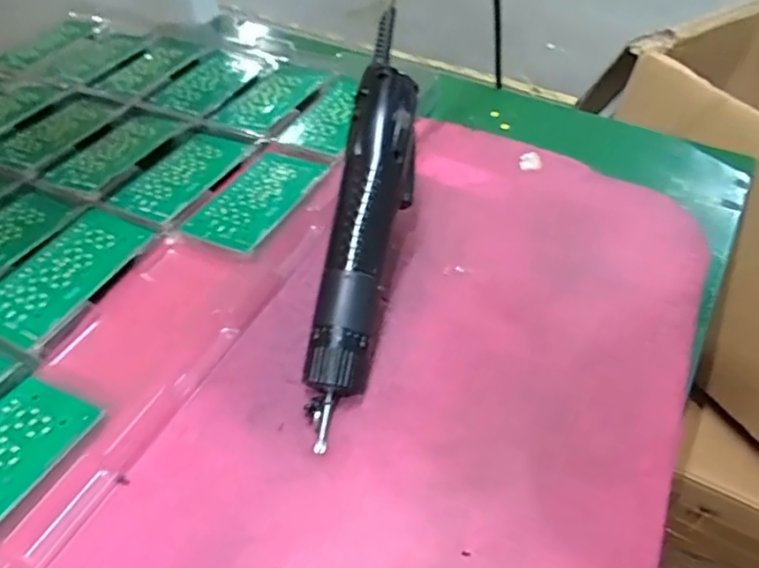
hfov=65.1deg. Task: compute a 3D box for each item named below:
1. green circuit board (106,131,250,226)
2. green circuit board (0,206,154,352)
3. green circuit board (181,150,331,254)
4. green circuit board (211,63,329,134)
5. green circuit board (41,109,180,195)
[{"bbox_3d":[-0.149,-0.084,0.450,0.064,0.004,0.105,17,49,19],"label":"green circuit board"},{"bbox_3d":[-0.202,-0.008,0.381,0.059,0.004,0.107,20,51,17],"label":"green circuit board"},{"bbox_3d":[-0.090,-0.063,0.426,0.065,0.005,0.104,21,50,22],"label":"green circuit board"},{"bbox_3d":[-0.094,-0.166,0.522,0.064,0.005,0.109,13,46,20],"label":"green circuit board"},{"bbox_3d":[-0.212,-0.109,0.474,0.058,0.004,0.105,17,50,14],"label":"green circuit board"}]

